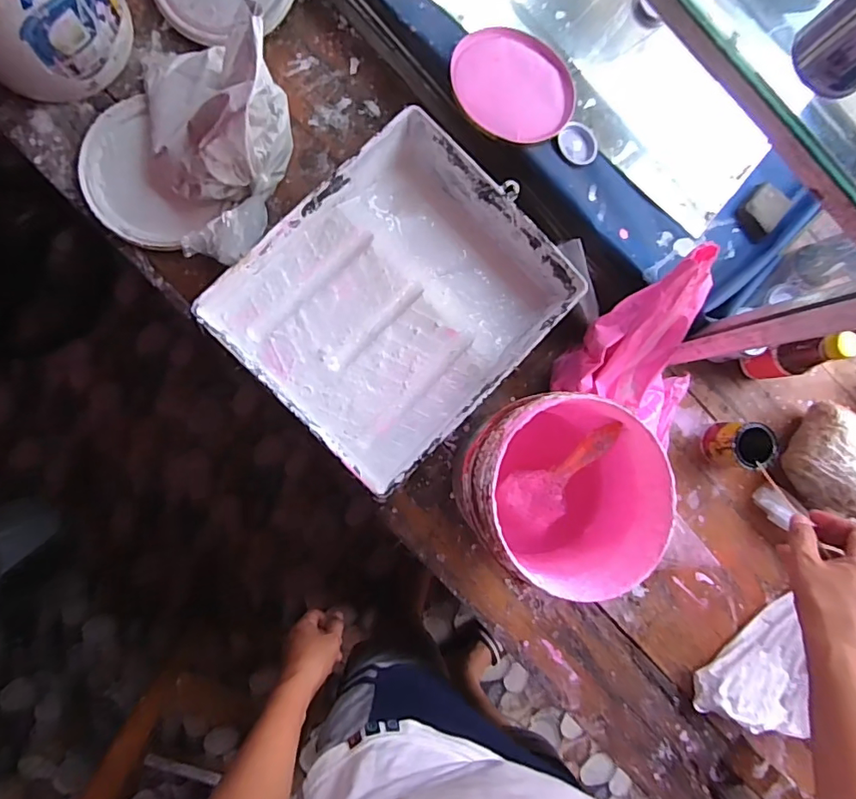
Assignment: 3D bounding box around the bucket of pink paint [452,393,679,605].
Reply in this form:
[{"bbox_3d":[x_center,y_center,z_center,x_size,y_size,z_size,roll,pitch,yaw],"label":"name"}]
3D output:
[{"bbox_3d":[0.124,0.090,0.545,0.168,0.194,0.179,0,87,-5],"label":"bucket of pink paint"}]

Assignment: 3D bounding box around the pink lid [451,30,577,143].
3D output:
[{"bbox_3d":[0.100,-0.364,0.596,0.145,0.007,0.148,3,77,-12],"label":"pink lid"}]

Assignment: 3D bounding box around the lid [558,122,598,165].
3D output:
[{"bbox_3d":[0.181,-0.307,0.613,0.046,0.012,0.050,0,87,-5],"label":"lid"}]

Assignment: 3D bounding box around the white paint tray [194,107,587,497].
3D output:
[{"bbox_3d":[-0.035,-0.112,0.599,0.290,0.071,0.336,45,84,-2],"label":"white paint tray"}]

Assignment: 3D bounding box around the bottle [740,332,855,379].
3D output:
[{"bbox_3d":[0.433,-0.052,0.615,0.046,0.138,0.042,39,85,-3],"label":"bottle"}]

